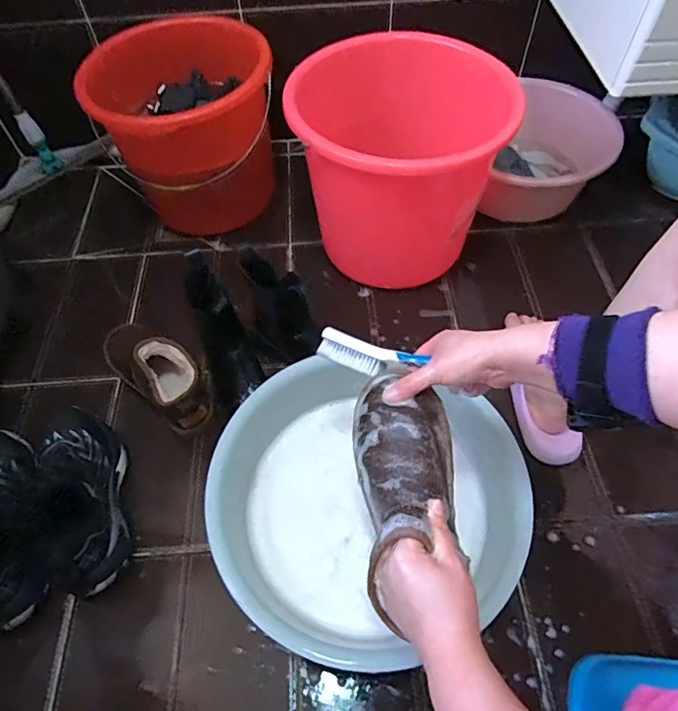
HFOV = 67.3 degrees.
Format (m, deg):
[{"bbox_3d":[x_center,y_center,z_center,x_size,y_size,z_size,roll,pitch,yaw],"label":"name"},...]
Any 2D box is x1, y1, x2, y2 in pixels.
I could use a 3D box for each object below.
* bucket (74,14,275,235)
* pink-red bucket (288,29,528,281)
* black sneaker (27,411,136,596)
[{"bbox_3d":[-0.295,-0.453,1.026,0.334,0.285,0.303,-22,58,-13],"label":"bucket"},{"bbox_3d":[0.103,-0.316,0.893,0.334,0.321,0.309,-1,56,1],"label":"pink-red bucket"},{"bbox_3d":[-0.371,0.199,0.734,0.116,0.096,0.269,-14,57,-8],"label":"black sneaker"}]

